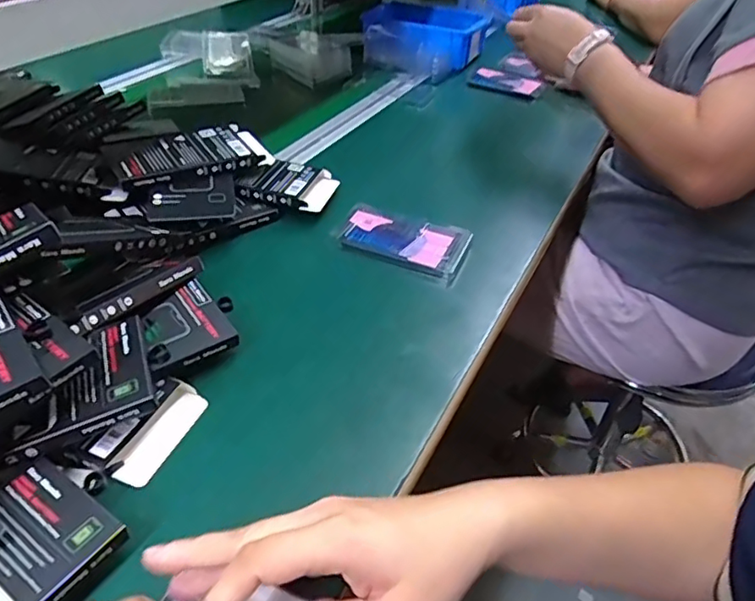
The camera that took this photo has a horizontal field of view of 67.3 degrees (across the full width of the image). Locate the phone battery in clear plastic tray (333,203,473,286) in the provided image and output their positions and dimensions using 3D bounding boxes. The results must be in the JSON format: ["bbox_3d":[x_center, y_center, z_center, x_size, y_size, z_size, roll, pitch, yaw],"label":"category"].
[{"bbox_3d":[0.025,-0.060,0.561,0.124,0.012,0.078,16,42,16],"label":"phone battery in clear plastic tray"}]

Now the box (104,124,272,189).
[{"bbox_3d":[-0.191,-0.150,0.580,0.152,0.015,0.081,-21,45,-25],"label":"box"}]

